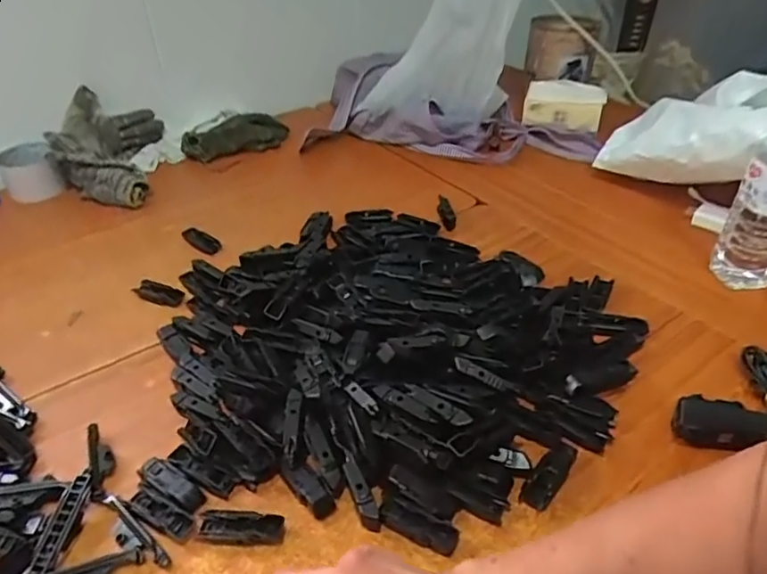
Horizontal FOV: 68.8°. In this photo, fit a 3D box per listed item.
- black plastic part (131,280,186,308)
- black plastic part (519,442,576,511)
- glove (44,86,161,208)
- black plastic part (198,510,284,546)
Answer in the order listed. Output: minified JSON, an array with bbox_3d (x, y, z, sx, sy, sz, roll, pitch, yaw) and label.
[{"bbox_3d":[-0.267,0.005,0.657,0.063,0.008,0.026,10,39,13],"label":"black plastic part"},{"bbox_3d":[0.138,0.151,0.460,0.023,0.012,0.069,27,45,30],"label":"black plastic part"},{"bbox_3d":[-0.432,-0.209,0.861,0.144,0.107,0.202,-7,38,-7],"label":"glove"},{"bbox_3d":[-0.110,0.186,0.433,0.065,0.013,0.023,3,38,4],"label":"black plastic part"}]

